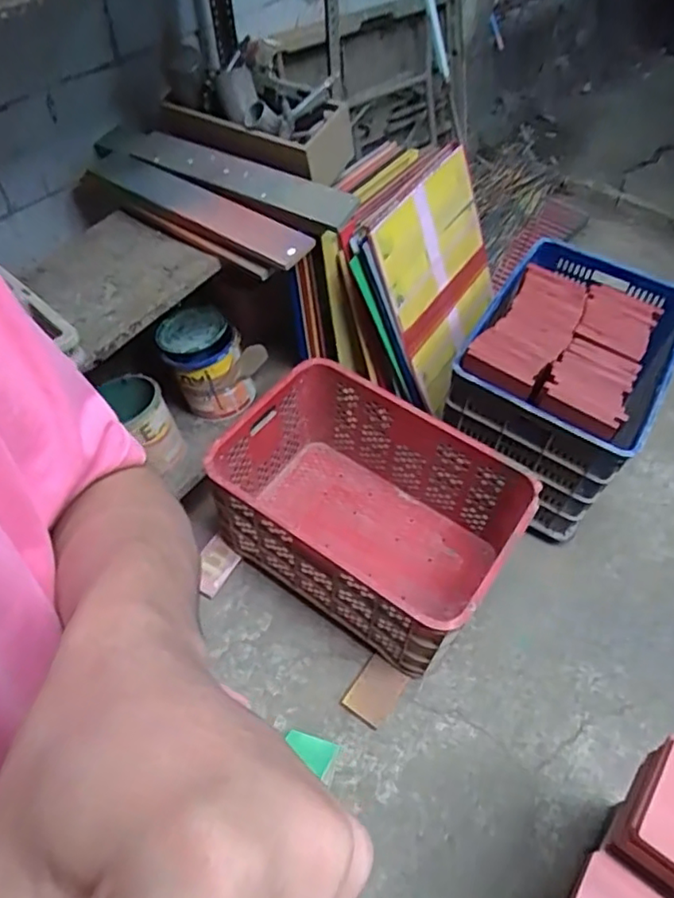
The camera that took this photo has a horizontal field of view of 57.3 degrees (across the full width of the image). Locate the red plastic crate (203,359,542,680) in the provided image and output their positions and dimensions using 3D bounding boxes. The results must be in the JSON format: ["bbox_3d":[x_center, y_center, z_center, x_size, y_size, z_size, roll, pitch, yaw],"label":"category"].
[{"bbox_3d":[0.059,0.141,1.417,0.631,0.327,0.401,31,58,19],"label":"red plastic crate"}]

